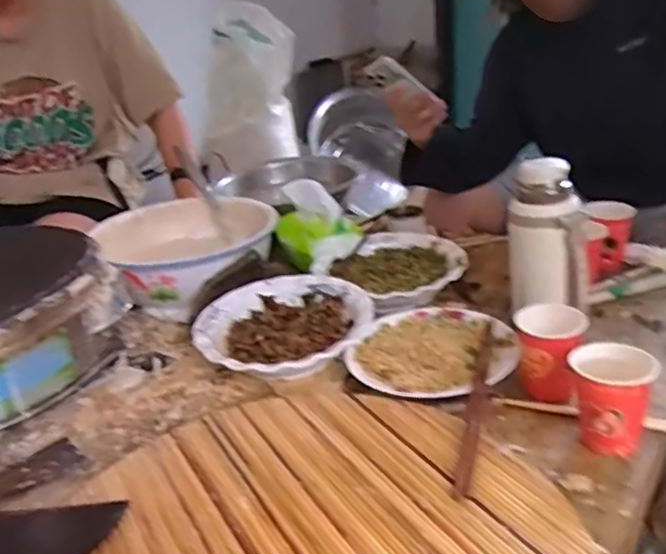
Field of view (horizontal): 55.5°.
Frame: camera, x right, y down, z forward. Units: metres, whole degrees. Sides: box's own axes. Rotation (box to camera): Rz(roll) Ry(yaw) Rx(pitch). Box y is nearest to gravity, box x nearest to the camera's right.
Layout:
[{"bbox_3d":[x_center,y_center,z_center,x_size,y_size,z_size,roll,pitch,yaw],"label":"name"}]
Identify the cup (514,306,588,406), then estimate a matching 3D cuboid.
[{"bbox_3d":[0.227,0.079,0.667,0.066,0.080,0.066,3,25,21],"label":"cup"}]

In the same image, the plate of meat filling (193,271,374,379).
[{"bbox_3d":[-0.063,0.059,0.819,0.213,0.039,0.238,6,27,27],"label":"plate of meat filling"}]

